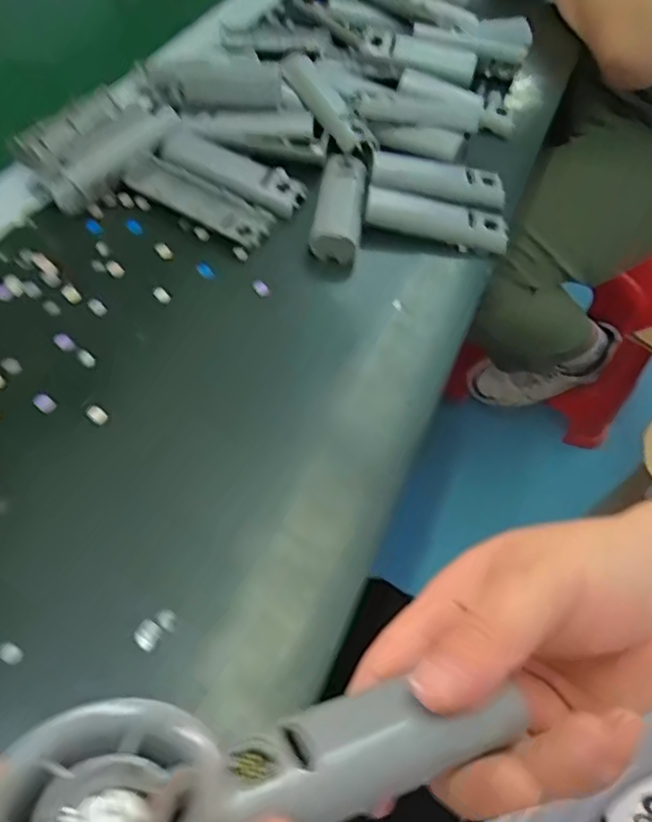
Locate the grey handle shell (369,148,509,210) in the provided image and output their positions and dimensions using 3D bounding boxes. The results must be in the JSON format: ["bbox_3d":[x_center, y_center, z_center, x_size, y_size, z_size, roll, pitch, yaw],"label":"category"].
[{"bbox_3d":[0.086,-0.174,0.474,0.101,0.025,0.022,6,54,-2],"label":"grey handle shell"}]

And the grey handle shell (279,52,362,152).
[{"bbox_3d":[-0.004,-0.246,0.500,0.030,0.020,0.111,-20,59,-19],"label":"grey handle shell"}]

